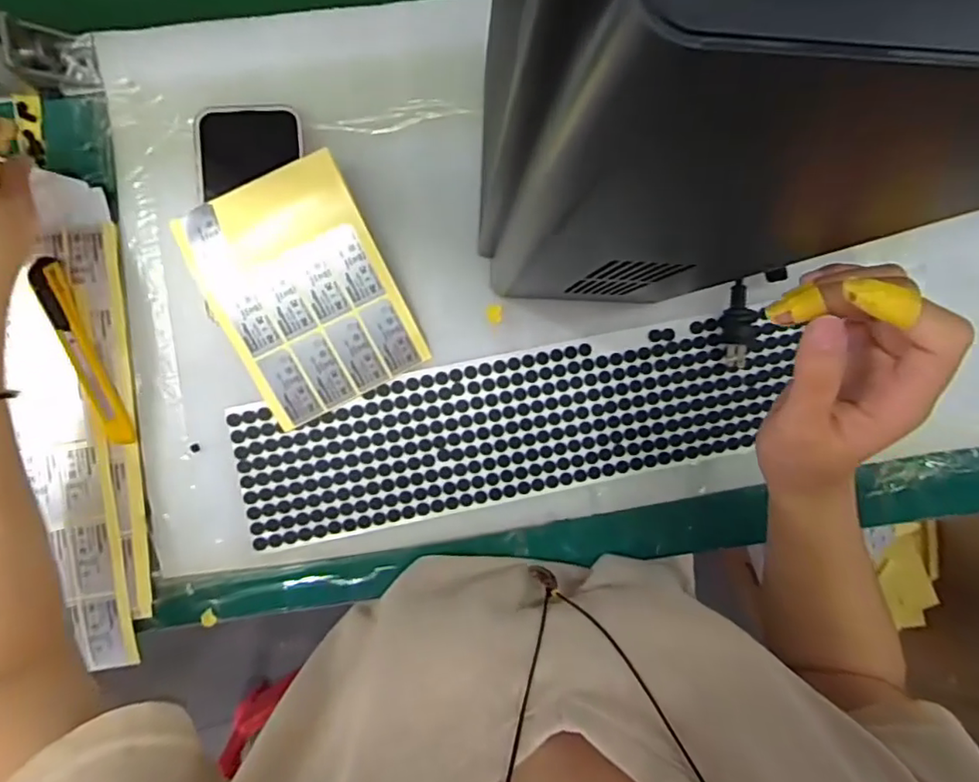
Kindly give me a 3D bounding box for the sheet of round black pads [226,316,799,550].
[{"bbox_3d":[0.021,0.027,0.440,0.405,0.009,0.103,-11,92,-3],"label":"sheet of round black pads"}]

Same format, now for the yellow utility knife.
[{"bbox_3d":[-0.292,-0.027,0.424,0.019,0.013,0.140,-22,93,-3],"label":"yellow utility knife"}]

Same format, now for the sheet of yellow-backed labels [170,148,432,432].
[{"bbox_3d":[-0.129,-0.067,0.411,0.119,0.010,0.159,-26,101,1],"label":"sheet of yellow-backed labels"}]

